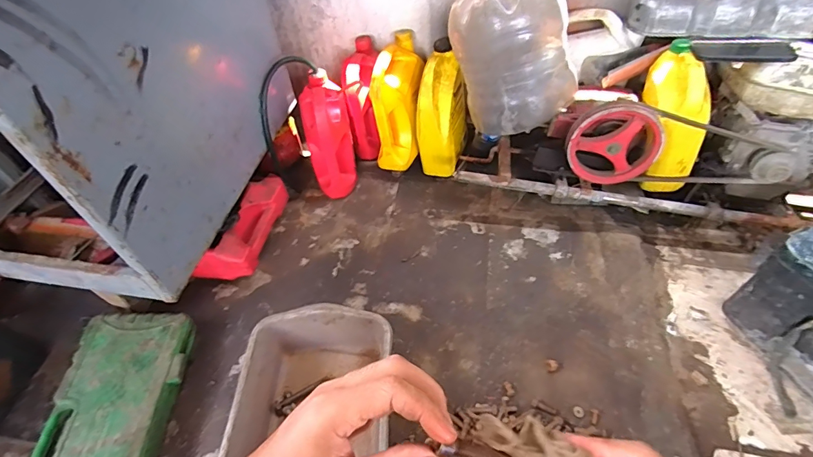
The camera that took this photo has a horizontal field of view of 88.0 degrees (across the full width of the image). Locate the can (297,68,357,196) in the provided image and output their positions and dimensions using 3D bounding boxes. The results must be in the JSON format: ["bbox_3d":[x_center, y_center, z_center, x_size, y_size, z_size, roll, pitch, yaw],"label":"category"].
[{"bbox_3d":[-0.203,-0.236,1.127,0.120,0.294,0.156,-11,50,-7],"label":"can"}]

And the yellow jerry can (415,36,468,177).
[{"bbox_3d":[0.099,-0.315,1.147,0.143,0.358,0.162,-1,28,3],"label":"yellow jerry can"}]

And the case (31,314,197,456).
[{"bbox_3d":[-0.544,0.378,0.746,0.212,0.086,0.479,-2,49,1],"label":"case"}]

